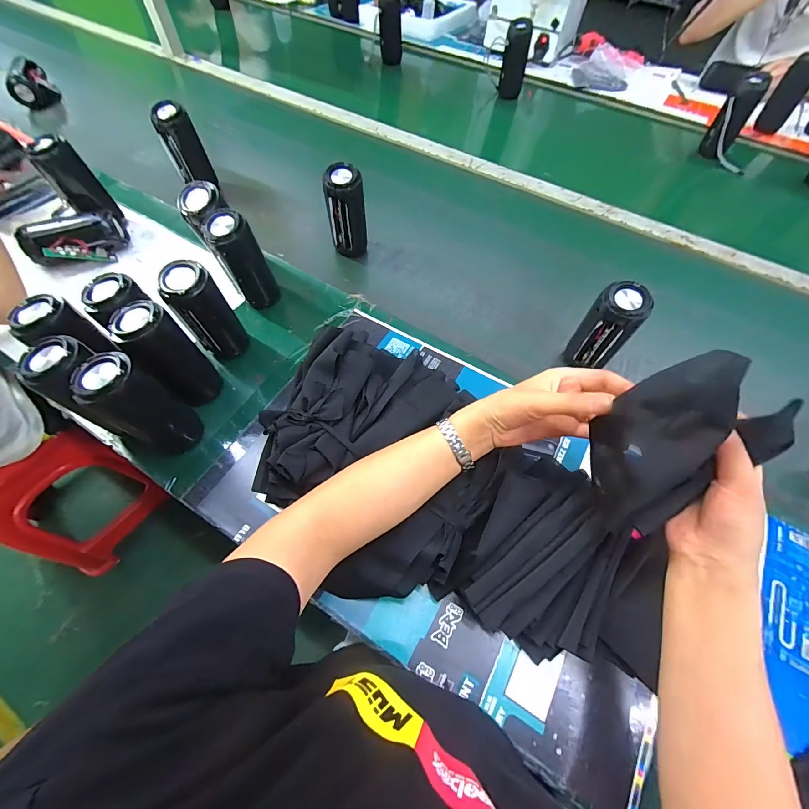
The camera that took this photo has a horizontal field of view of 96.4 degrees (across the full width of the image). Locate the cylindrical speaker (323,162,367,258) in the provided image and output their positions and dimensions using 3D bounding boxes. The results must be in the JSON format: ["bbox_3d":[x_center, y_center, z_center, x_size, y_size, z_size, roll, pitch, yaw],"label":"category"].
[{"bbox_3d":[-0.099,-0.333,0.630,0.057,0.136,0.050,6,61,1],"label":"cylindrical speaker"}]

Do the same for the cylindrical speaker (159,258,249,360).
[{"bbox_3d":[-0.276,-0.127,0.508,0.062,0.156,0.056,-30,67,-17],"label":"cylindrical speaker"}]

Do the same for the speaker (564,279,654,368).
[{"bbox_3d":[0.286,-0.110,0.516,0.063,0.126,0.059,1,61,-2],"label":"speaker"}]

